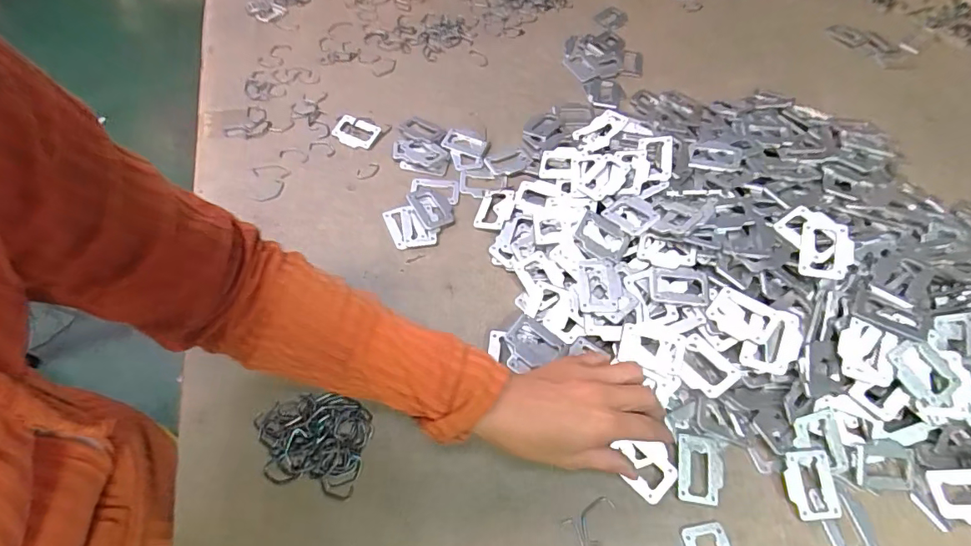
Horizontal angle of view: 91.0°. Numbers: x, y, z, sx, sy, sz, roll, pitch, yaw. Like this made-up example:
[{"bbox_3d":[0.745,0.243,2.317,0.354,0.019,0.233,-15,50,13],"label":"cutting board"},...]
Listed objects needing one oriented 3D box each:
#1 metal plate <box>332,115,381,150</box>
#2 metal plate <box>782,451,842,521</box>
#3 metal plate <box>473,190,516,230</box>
[{"bbox_3d":[-0.151,-0.162,0.554,0.049,0.004,0.036,27,77,5],"label":"metal plate"},{"bbox_3d":[0.255,0.165,0.373,0.039,0.005,0.049,-1,72,-6],"label":"metal plate"},{"bbox_3d":[0.010,-0.066,0.500,0.036,0.005,0.046,9,66,20],"label":"metal plate"}]

